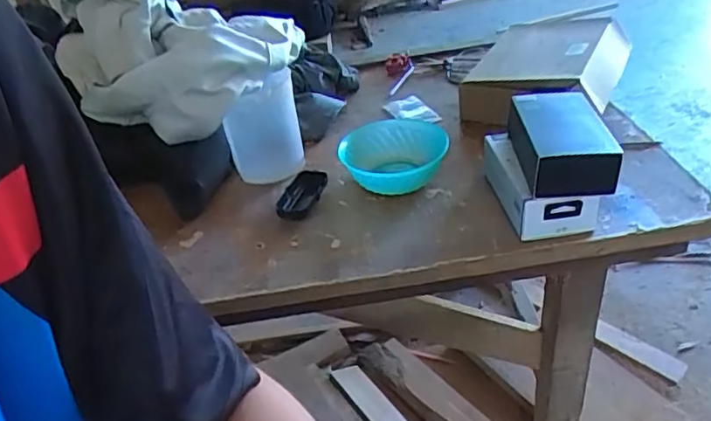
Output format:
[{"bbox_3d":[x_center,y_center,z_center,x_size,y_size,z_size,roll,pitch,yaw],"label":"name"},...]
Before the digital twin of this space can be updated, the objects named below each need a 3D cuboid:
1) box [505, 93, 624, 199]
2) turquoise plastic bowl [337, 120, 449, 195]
[{"bbox_3d":[0.268,-0.098,0.789,0.107,0.061,0.199,-6,36,5],"label":"box"},{"bbox_3d":[0.061,-0.082,0.938,0.164,0.068,0.173,-4,36,7],"label":"turquoise plastic bowl"}]

